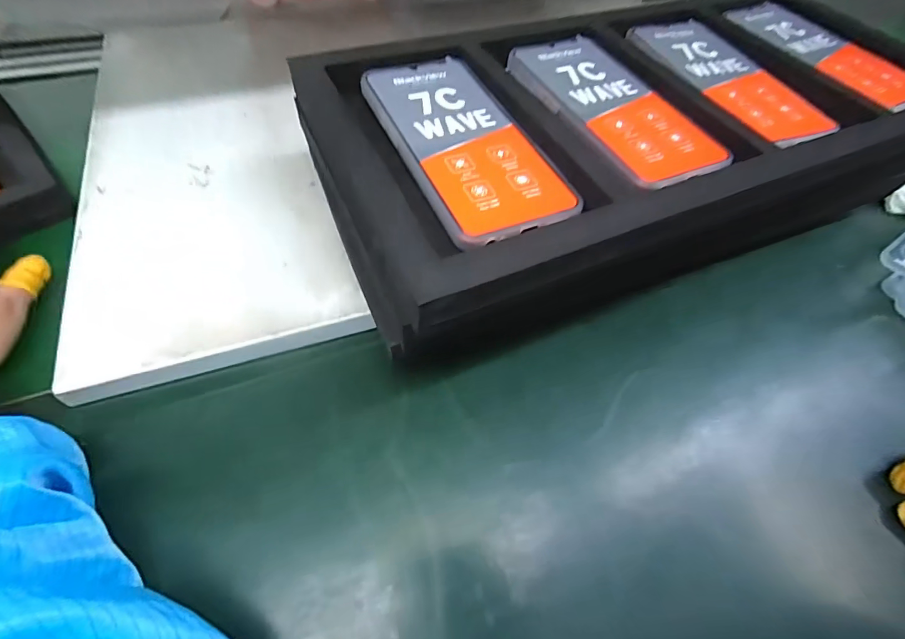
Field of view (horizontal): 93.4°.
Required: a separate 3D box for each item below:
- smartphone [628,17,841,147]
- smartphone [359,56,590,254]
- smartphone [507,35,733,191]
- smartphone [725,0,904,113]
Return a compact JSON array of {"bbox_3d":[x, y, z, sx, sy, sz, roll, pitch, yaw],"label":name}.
[{"bbox_3d":[0.206,-0.183,0.319,0.073,0.007,0.173,-15,59,-15],"label":"smartphone"},{"bbox_3d":[0.004,-0.109,0.261,0.076,0.012,0.164,-18,59,-16],"label":"smartphone"},{"bbox_3d":[0.106,-0.148,0.290,0.077,0.004,0.169,-19,59,-17],"label":"smartphone"},{"bbox_3d":[0.305,-0.225,0.353,0.076,0.006,0.173,-18,59,-16],"label":"smartphone"}]

